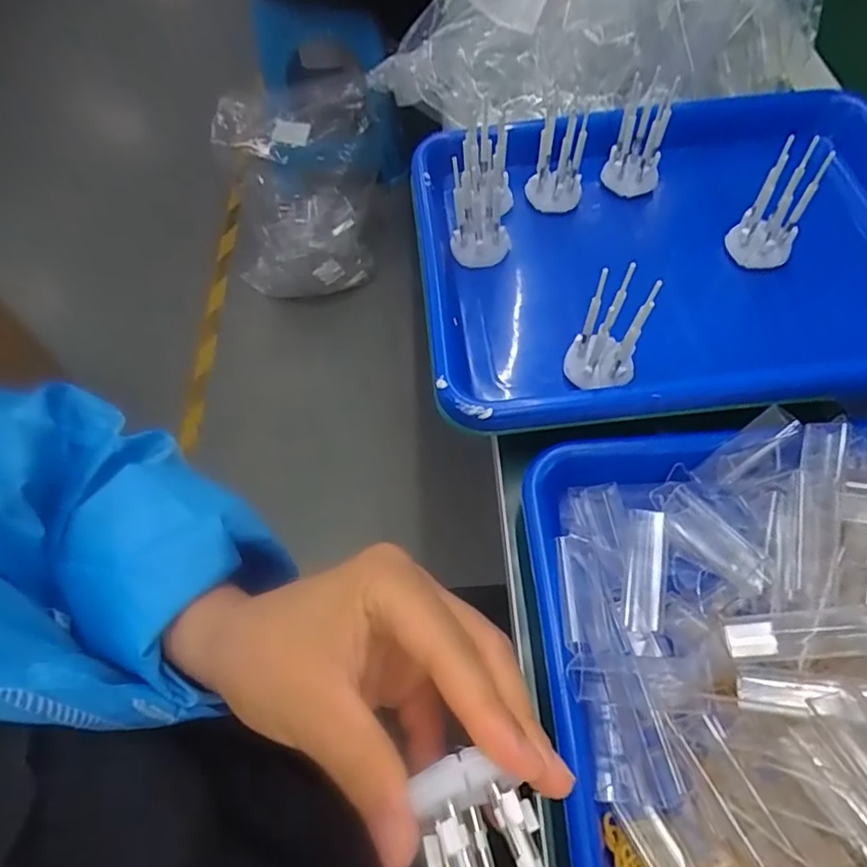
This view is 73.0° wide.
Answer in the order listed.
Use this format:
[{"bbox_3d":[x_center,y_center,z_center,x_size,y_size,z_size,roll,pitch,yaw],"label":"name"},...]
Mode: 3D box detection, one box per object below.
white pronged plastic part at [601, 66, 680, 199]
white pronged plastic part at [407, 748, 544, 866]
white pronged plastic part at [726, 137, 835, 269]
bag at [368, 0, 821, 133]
[{"bbox_3d":[0.142,-0.203,0.402,0.035,0.075,0.018,19,45,17],"label":"white pronged plastic part"},{"bbox_3d":[0.018,0.128,0.158,0.029,0.029,0.071,-17,52,-7],"label":"white pronged plastic part"},{"bbox_3d":[0.213,-0.141,0.363,0.038,0.074,0.012,24,37,16],"label":"white pronged plastic part"},{"bbox_3d":[0.131,-0.341,0.439,0.323,0.129,0.143,-13,60,-5],"label":"bag"}]

